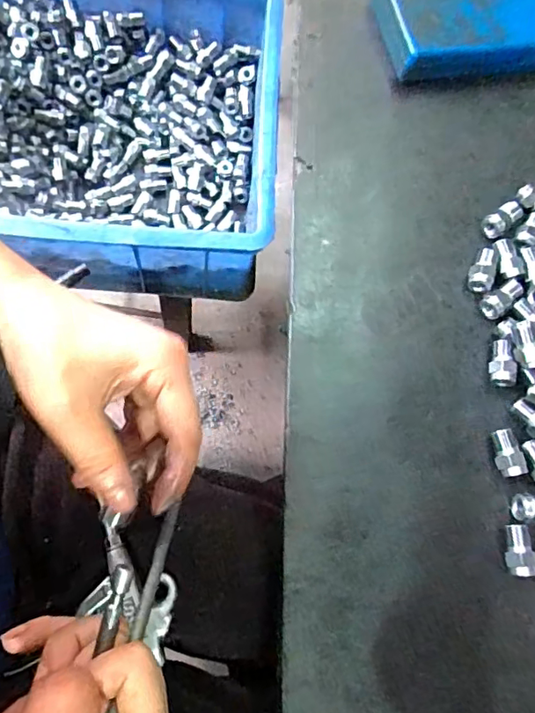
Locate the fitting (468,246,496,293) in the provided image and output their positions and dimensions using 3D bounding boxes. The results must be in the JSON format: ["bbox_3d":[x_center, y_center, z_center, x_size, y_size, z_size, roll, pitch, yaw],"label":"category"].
[{"bbox_3d":[0.151,-0.062,0.373,0.016,0.011,0.031,21,71,-2],"label":"fitting"}]

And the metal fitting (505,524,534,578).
[{"bbox_3d":[0.147,0.114,0.316,0.016,0.014,0.028,-4,74,-10],"label":"metal fitting"}]

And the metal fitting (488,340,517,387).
[{"bbox_3d":[0.153,0.004,0.352,0.015,0.014,0.031,5,72,-8],"label":"metal fitting"}]

